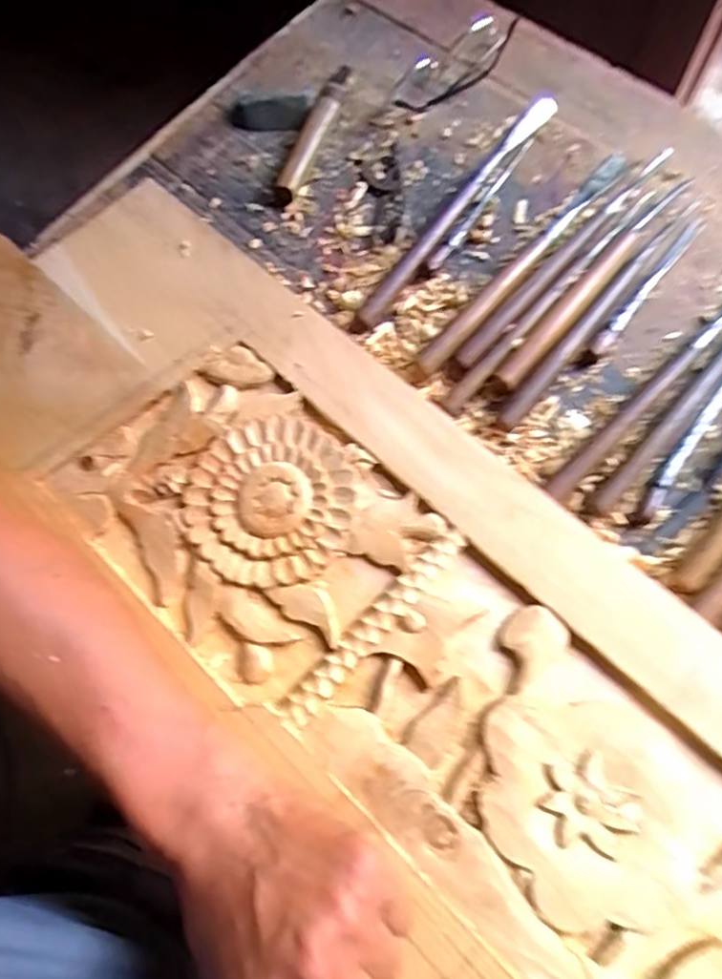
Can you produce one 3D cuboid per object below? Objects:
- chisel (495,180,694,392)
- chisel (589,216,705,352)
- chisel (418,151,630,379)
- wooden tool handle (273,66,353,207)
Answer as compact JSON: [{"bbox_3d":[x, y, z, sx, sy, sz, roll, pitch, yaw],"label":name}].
[{"bbox_3d":[0.175,-0.158,0.444,0.018,0.019,0.223,38,79,15],"label":"chisel"},{"bbox_3d":[0.216,-0.152,0.440,0.012,0.014,0.142,39,80,15],"label":"chisel"},{"bbox_3d":[0.128,-0.177,0.456,0.017,0.025,0.245,40,80,15],"label":"chisel"},{"bbox_3d":[-0.042,-0.311,0.514,0.022,0.015,0.147,18,75,11],"label":"wooden tool handle"}]

